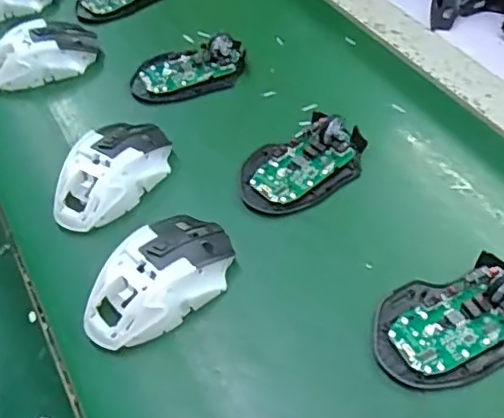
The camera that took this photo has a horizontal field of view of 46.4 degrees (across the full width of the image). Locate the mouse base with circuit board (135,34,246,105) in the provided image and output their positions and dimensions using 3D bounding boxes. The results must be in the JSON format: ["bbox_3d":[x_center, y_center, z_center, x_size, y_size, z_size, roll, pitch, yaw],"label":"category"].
[{"bbox_3d":[-0.062,-0.141,0.581,0.115,0.027,0.057,-18,51,-9],"label":"mouse base with circuit board"}]

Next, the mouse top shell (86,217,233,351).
[{"bbox_3d":[-0.065,0.049,0.416,0.114,0.038,0.061,-37,56,-23],"label":"mouse top shell"}]

